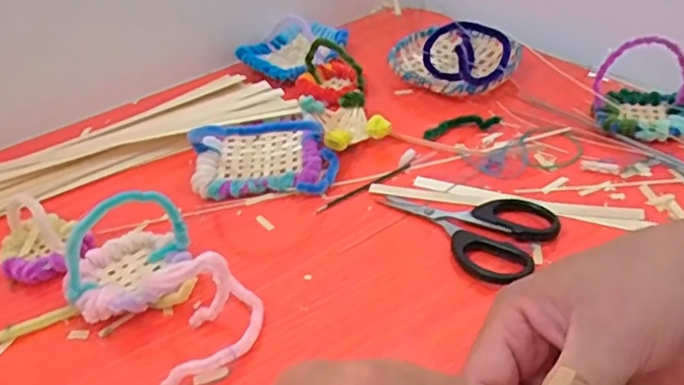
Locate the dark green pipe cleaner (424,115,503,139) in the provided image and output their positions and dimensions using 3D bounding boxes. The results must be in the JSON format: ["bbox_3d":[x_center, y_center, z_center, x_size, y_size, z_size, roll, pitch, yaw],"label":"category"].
[{"bbox_3d":[0.092,-0.052,0.462,0.059,0.006,0.016,-11,39,-6],"label":"dark green pipe cleaner"}]

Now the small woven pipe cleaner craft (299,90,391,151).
[{"bbox_3d":[0.002,-0.056,0.461,0.051,0.024,0.060,-21,41,-18],"label":"small woven pipe cleaner craft"}]

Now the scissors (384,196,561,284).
[{"bbox_3d":[0.075,0.019,0.375,0.105,0.011,0.069,22,46,30],"label":"scissors"}]

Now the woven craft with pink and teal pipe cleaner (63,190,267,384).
[{"bbox_3d":[-0.107,0.043,0.332,0.132,0.055,0.075,29,50,36],"label":"woven craft with pink and teal pipe cleaner"}]

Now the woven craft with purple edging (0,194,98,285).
[{"bbox_3d":[-0.192,0.025,0.378,0.054,0.038,0.058,-29,44,-26],"label":"woven craft with purple edging"}]

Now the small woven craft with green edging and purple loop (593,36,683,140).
[{"bbox_3d":[0.220,-0.076,0.432,0.069,0.057,0.058,10,41,19],"label":"small woven craft with green edging and purple loop"}]

